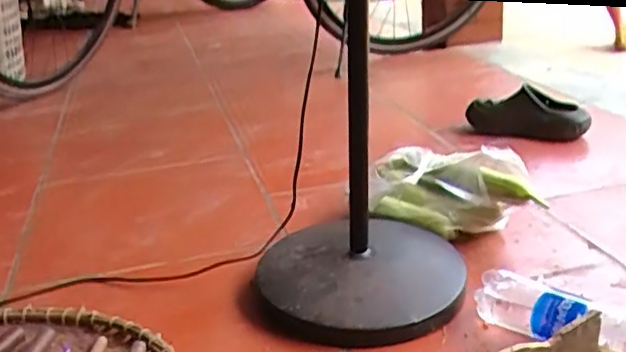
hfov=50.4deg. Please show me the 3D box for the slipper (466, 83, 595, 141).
[{"bbox_3d":[0.436,-0.122,1.380,0.227,0.105,0.125,-4,22,-2],"label":"slipper"}]

